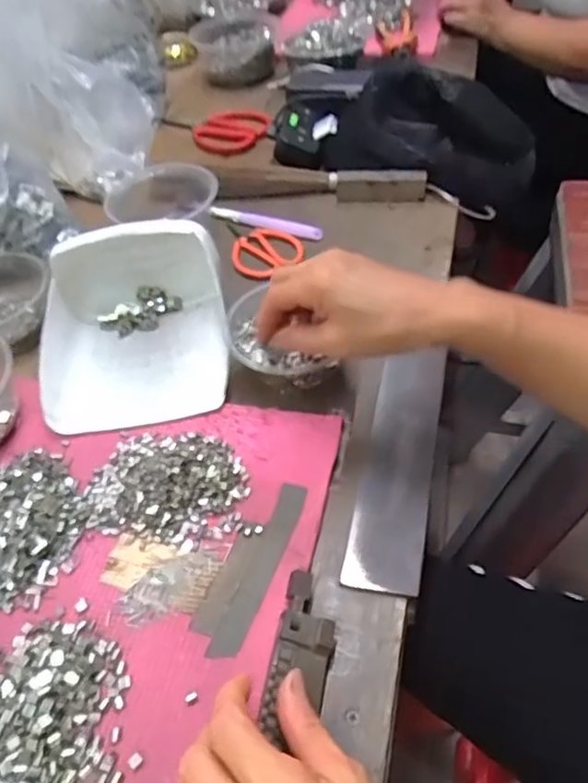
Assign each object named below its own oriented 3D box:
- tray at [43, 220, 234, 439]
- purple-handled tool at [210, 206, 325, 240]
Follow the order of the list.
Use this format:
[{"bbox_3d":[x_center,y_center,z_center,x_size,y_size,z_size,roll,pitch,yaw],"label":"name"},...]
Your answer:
[{"bbox_3d":[-0.139,-0.065,0.508,0.155,0.081,0.177,-8,49,-2],"label":"tray"},{"bbox_3d":[-0.033,-0.187,0.659,0.138,0.012,0.018,20,54,20],"label":"purple-handled tool"}]

